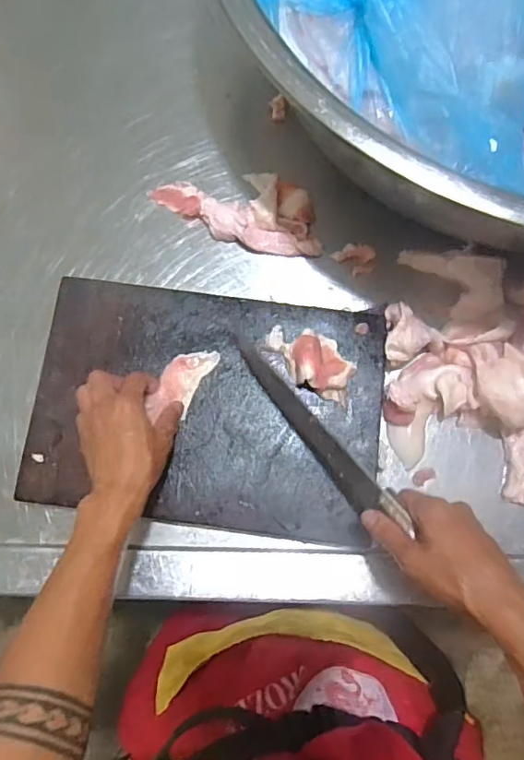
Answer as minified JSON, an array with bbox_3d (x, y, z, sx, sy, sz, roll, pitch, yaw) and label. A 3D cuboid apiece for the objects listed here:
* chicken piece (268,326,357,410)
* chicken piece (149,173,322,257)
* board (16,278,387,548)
[{"bbox_3d":[0.054,-0.023,0.581,0.105,0.028,0.057,28,79,6],"label":"chicken piece"},{"bbox_3d":[-0.024,-0.212,0.656,0.214,0.030,0.096,23,79,5],"label":"chicken piece"},{"bbox_3d":[-0.059,0.028,0.589,0.375,0.016,0.251,7,78,2],"label":"board"}]

